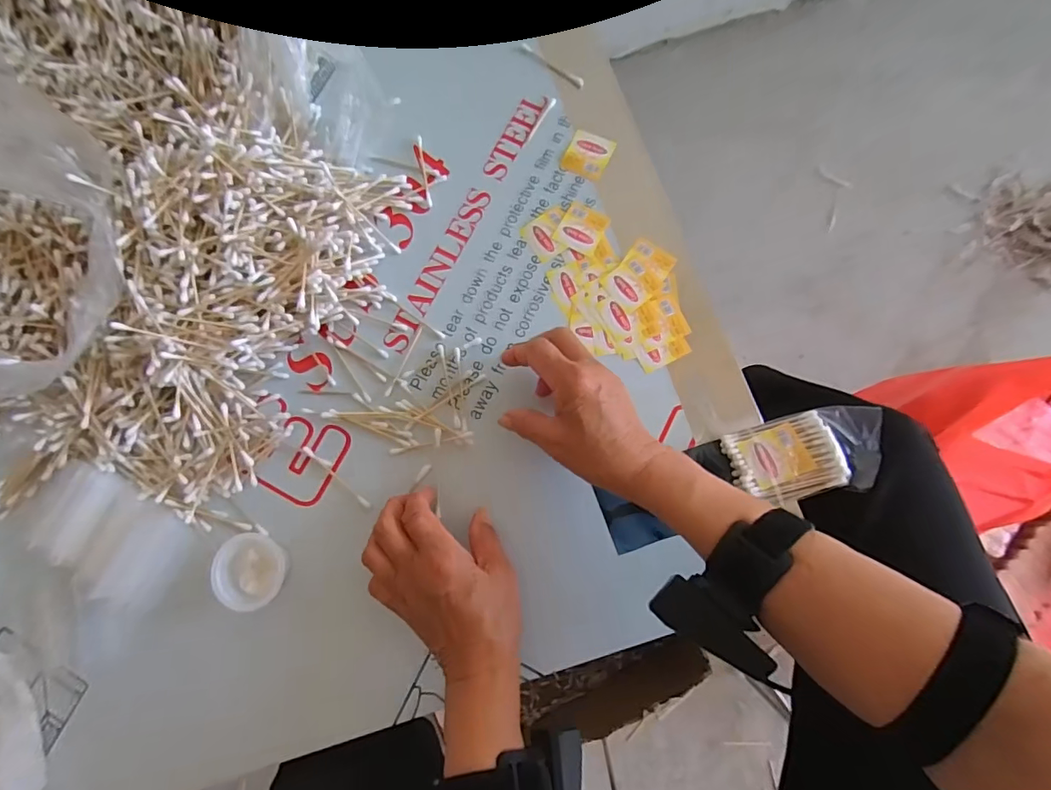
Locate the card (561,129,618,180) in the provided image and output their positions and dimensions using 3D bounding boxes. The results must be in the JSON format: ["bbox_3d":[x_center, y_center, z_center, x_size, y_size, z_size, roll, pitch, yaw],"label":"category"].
[{"bbox_3d":[0.058,-0.221,0.461,0.039,0.004,0.043,25,80,6],"label":"card"}]

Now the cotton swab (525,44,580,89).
[{"bbox_3d":[0.026,-0.317,0.482,0.075,0.004,0.009,40,82,9],"label":"cotton swab"}]

